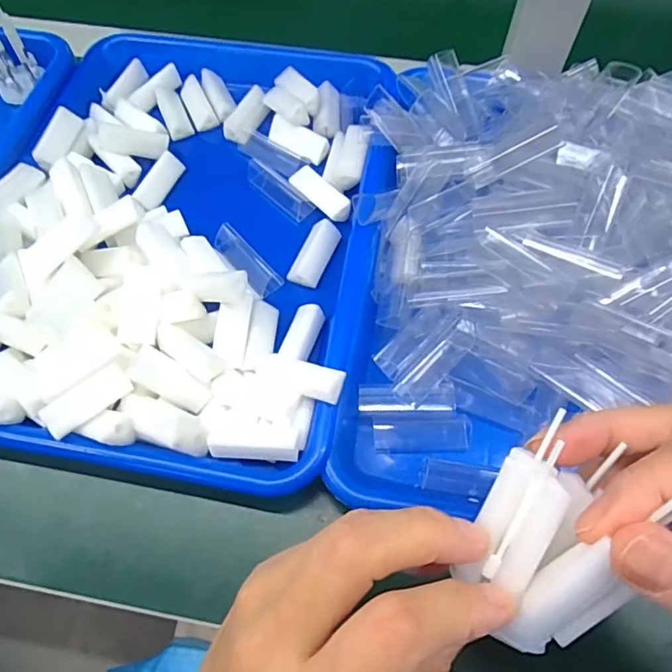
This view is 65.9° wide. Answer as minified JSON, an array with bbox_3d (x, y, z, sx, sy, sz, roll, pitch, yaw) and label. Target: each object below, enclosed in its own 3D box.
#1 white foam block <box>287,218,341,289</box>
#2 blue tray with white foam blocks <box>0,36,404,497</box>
[{"bbox_3d":[-0.013,-0.054,0.340,0.018,0.012,0.046,20,66,10],"label":"white foam block"},{"bbox_3d":[-0.099,-0.079,0.346,0.251,0.044,0.333,10,64,5],"label":"blue tray with white foam blocks"}]

